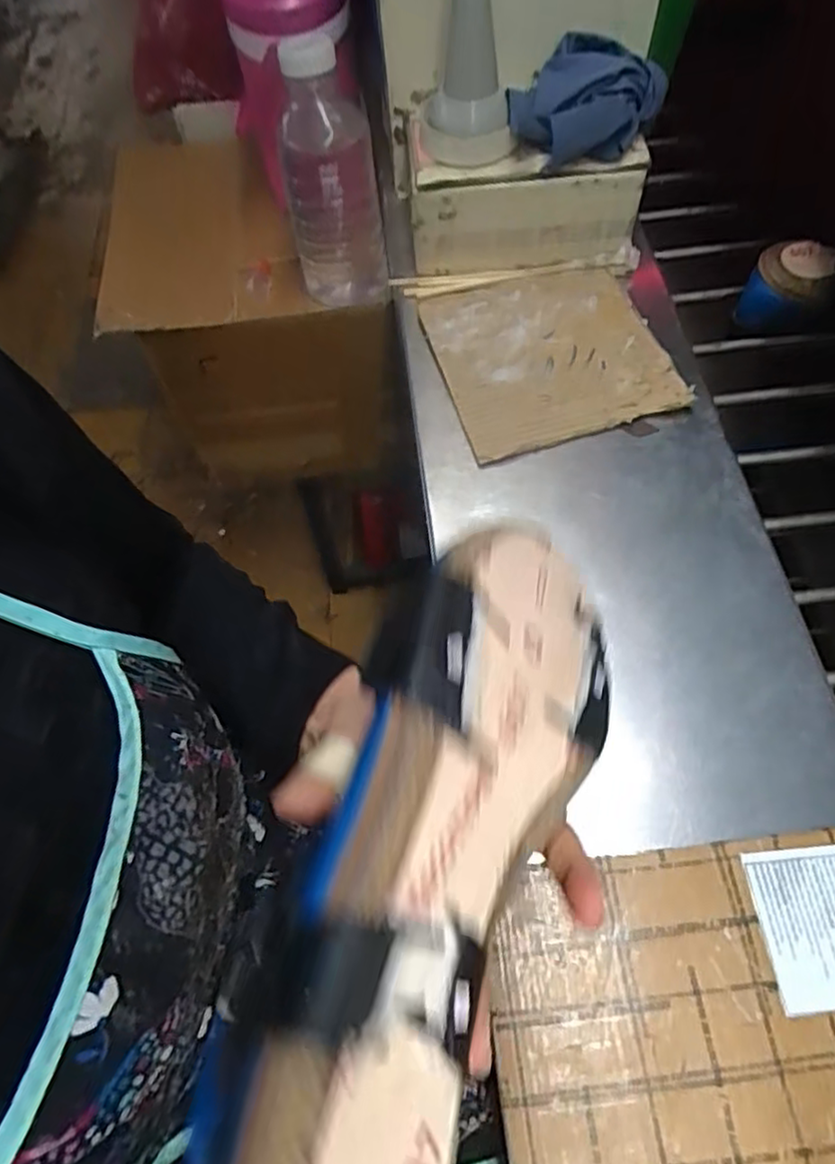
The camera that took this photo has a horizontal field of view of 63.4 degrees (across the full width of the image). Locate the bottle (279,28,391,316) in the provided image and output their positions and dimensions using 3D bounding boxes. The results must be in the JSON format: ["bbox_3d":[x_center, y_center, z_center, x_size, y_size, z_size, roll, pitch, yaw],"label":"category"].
[{"bbox_3d":[-0.080,-0.367,0.637,0.090,0.209,0.070,-6,62,1],"label":"bottle"}]

